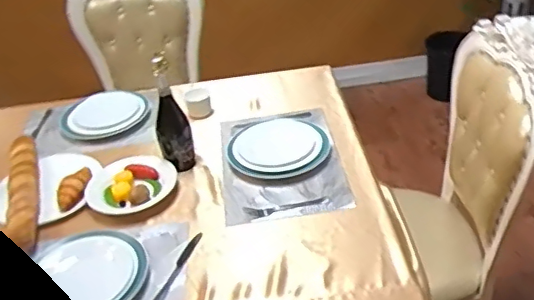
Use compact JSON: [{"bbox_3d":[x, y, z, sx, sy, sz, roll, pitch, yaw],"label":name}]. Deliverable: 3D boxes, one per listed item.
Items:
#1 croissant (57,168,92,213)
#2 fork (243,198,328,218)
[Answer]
[{"bbox_3d":[-0.480,0.096,1.413,0.057,0.044,0.136,0,35,11],"label":"croissant"},{"bbox_3d":[0.045,0.137,1.341,0.196,0.014,0.030,-7,34,1],"label":"fork"}]

